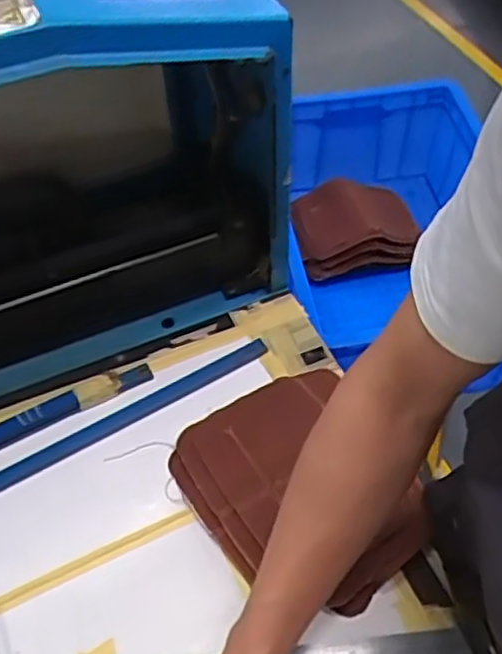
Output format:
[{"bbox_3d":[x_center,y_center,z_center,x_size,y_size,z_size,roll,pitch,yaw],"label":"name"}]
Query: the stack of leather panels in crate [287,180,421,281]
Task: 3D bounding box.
[{"bbox_3d":[0.171,-0.187,1.209,0.210,0.061,0.187,-8,55,-6],"label":"stack of leather panels in crate"}]

